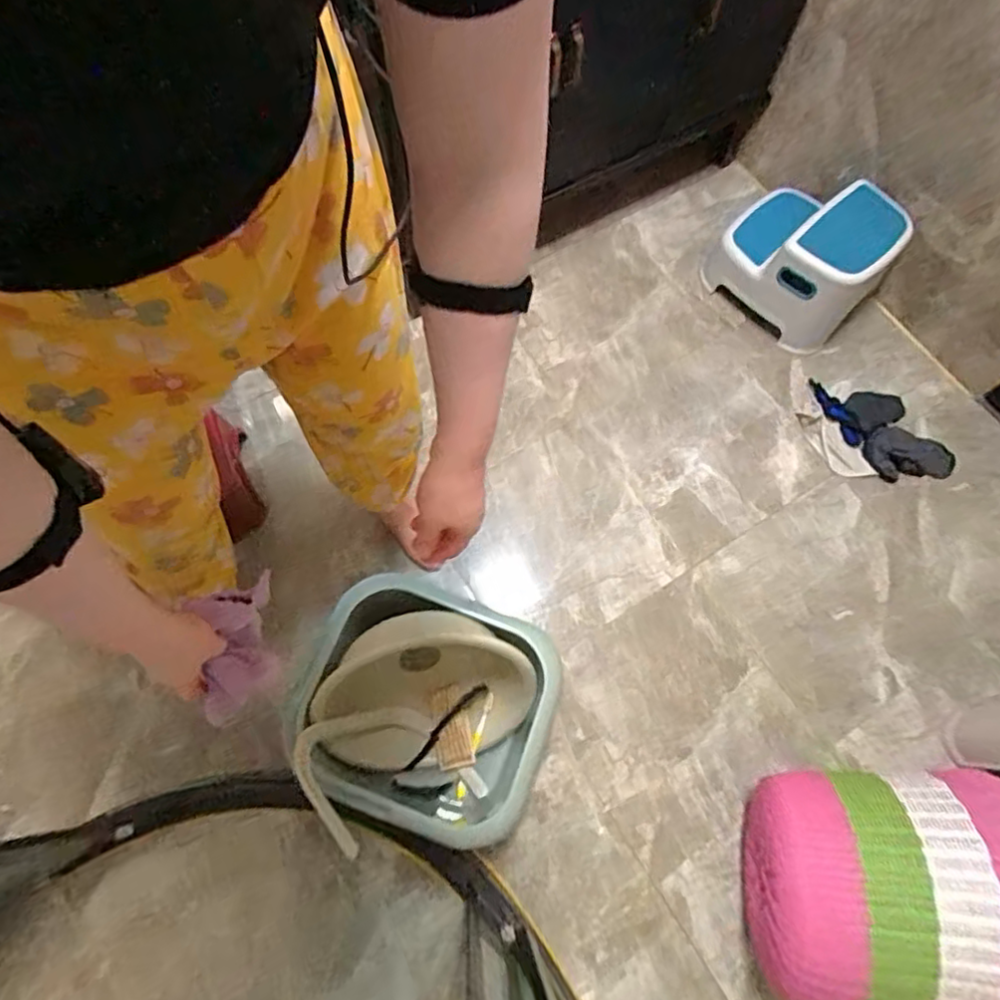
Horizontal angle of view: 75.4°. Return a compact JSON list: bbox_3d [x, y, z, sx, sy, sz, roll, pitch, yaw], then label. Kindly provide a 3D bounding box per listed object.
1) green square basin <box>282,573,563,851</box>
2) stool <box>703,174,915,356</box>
[{"bbox_3d":[-0.119,0.343,1.065,0.377,0.233,0.339,23,70,6],"label":"green square basin"},{"bbox_3d":[0.665,-0.548,1.449,0.337,0.235,0.290,37,72,11],"label":"stool"}]

